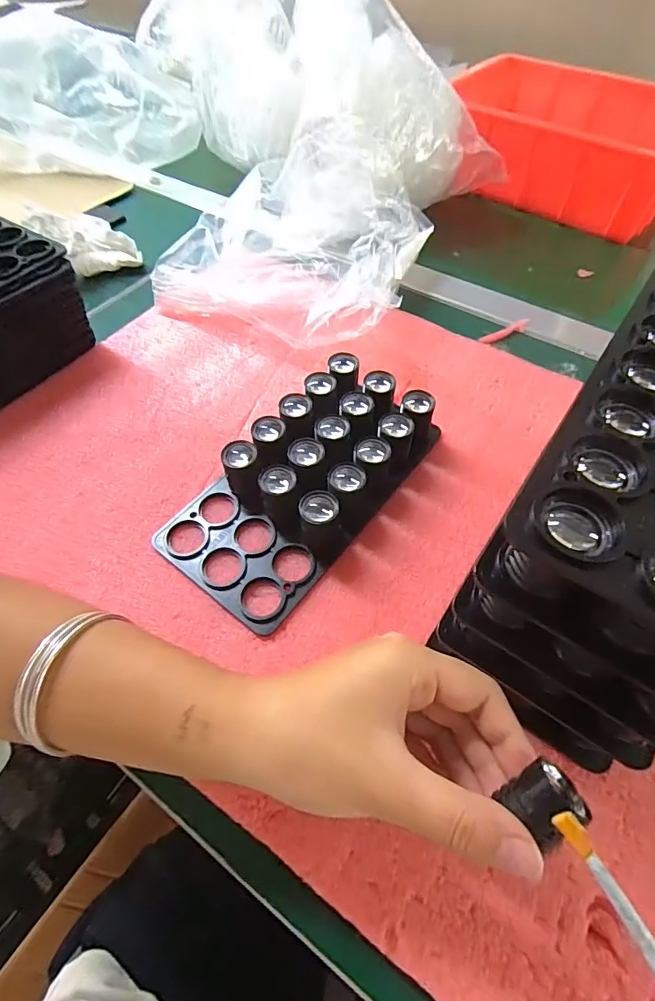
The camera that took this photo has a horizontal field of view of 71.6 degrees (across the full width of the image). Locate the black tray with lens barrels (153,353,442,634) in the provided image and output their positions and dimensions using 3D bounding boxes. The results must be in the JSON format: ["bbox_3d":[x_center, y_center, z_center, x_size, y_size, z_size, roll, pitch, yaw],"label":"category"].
[{"bbox_3d":[-0.014,-0.017,0.296,0.101,0.035,0.189,34,63,19],"label":"black tray with lens barrels"}]

